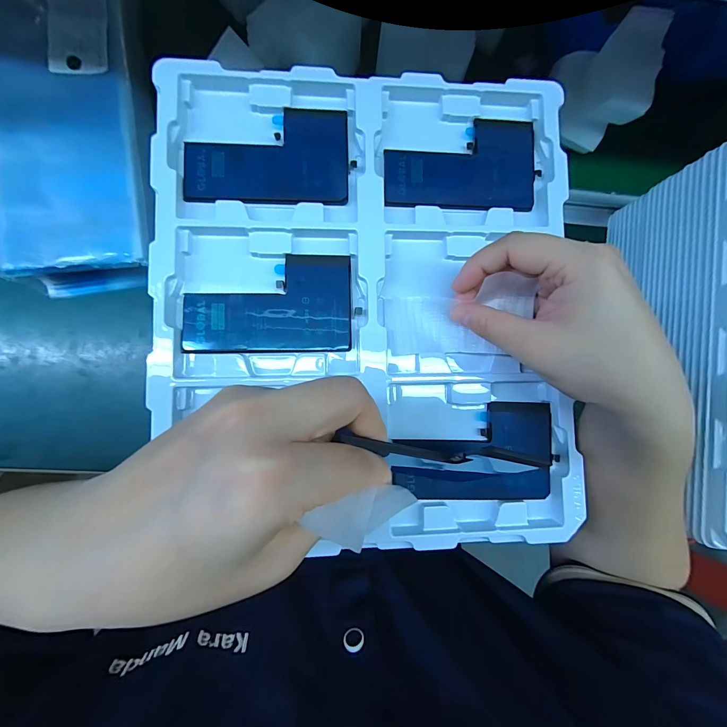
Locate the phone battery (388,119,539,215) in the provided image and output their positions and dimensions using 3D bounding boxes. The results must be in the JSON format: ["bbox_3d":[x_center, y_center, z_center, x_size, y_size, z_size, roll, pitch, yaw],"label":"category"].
[{"bbox_3d":[0.070,-0.143,0.232,0.111,0.004,0.067,-1,85,-5],"label":"phone battery"}]

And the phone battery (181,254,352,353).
[{"bbox_3d":[-0.062,-0.040,0.216,0.108,0.004,0.064,-1,88,-6],"label":"phone battery"}]

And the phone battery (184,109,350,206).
[{"bbox_3d":[-0.064,-0.141,0.220,0.108,0.004,0.065,-2,88,-7],"label":"phone battery"}]

